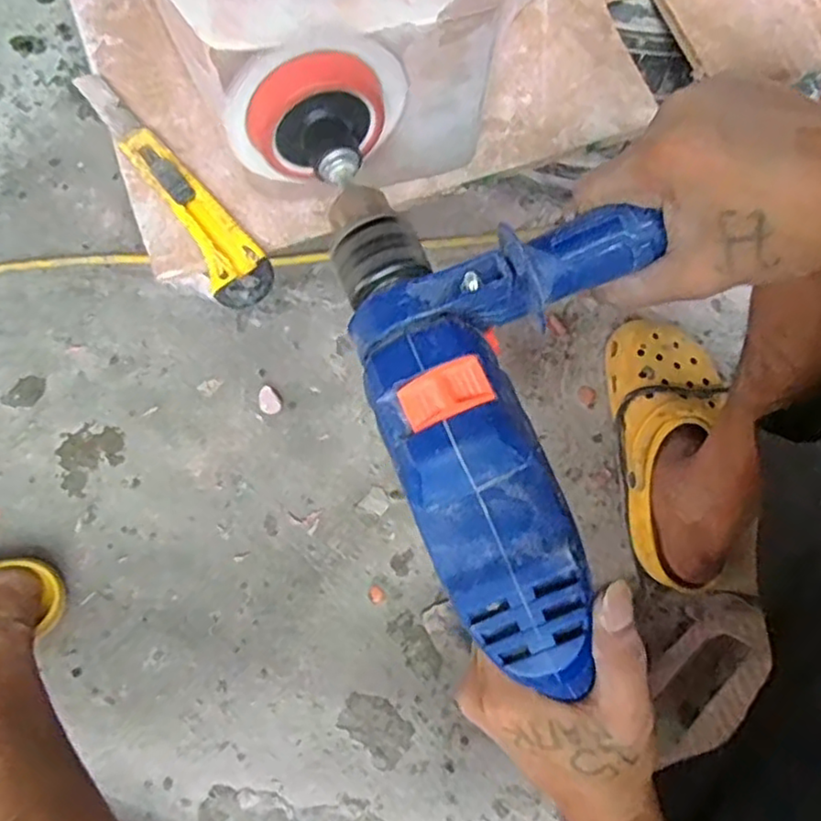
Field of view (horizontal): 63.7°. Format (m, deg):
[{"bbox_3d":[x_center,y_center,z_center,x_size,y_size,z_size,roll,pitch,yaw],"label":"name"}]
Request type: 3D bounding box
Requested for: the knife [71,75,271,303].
[{"bbox_3d":[-0.154,-0.149,0.428,0.037,0.011,0.201,-36,80,-8],"label":"knife"}]

